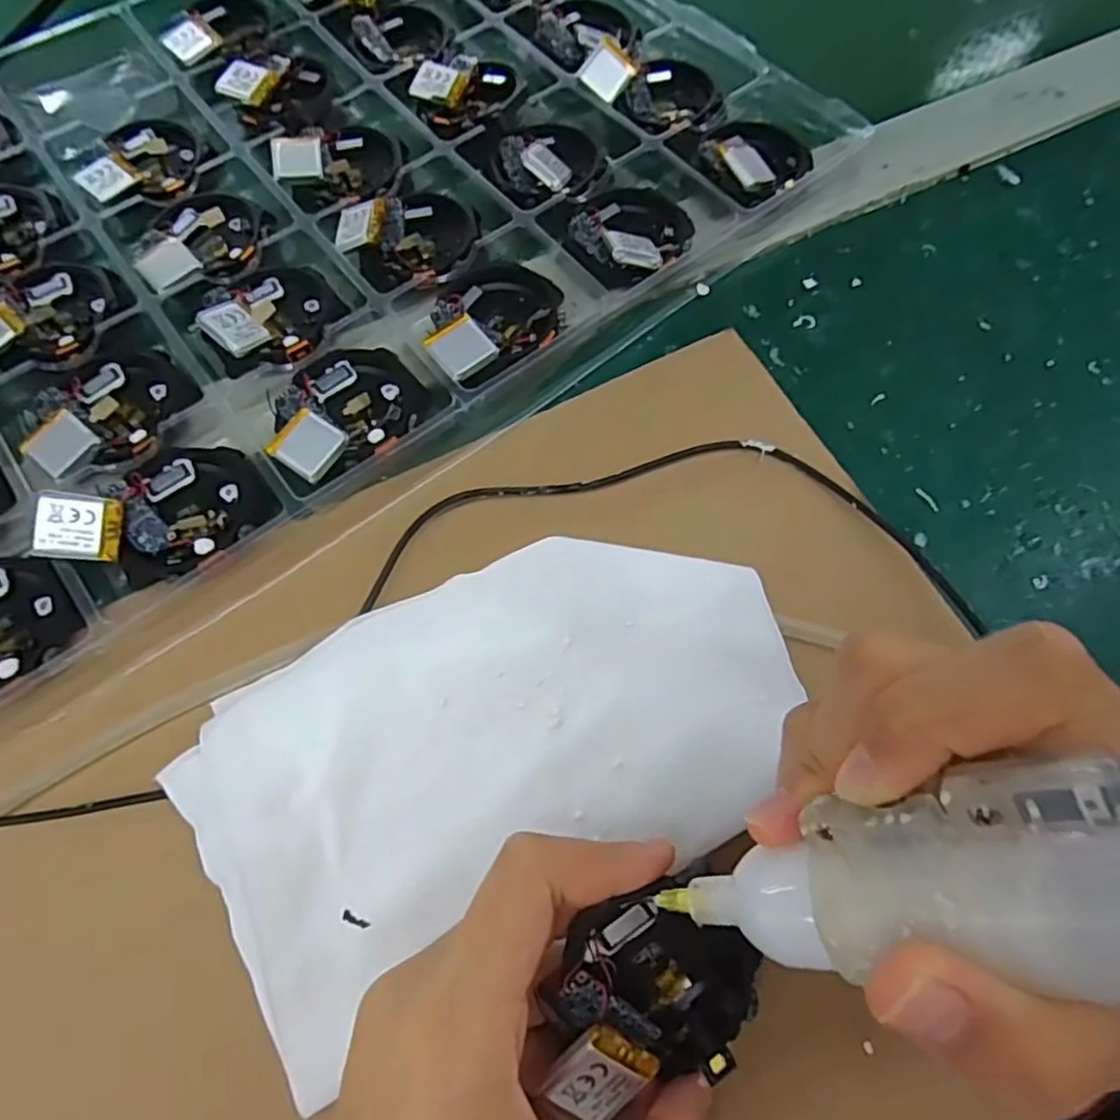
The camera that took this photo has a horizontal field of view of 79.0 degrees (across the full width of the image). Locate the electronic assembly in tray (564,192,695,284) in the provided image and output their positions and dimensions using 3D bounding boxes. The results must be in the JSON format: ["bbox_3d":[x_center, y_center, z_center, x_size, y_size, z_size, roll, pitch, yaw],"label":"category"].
[{"bbox_3d":[0.029,-0.137,0.285,0.046,0.020,0.049,0,70,0],"label":"electronic assembly in tray"}]

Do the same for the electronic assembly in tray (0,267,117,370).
[{"bbox_3d":[-0.206,-0.096,0.275,0.049,0.016,0.053,0,70,0],"label":"electronic assembly in tray"}]

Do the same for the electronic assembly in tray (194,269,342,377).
[{"bbox_3d":[-0.114,-0.098,0.267,0.049,0.013,0.058,-16,71,-6],"label":"electronic assembly in tray"}]

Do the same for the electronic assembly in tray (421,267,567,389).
[{"bbox_3d":[-0.028,-0.098,0.272,0.061,0.015,0.049,-37,74,-13],"label":"electronic assembly in tray"}]

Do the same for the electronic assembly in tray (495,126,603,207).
[{"bbox_3d":[-0.005,-0.179,0.304,0.047,0.016,0.049,0,70,0],"label":"electronic assembly in tray"}]

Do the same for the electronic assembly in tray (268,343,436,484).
[{"bbox_3d":[-0.081,-0.057,0.256,0.050,0.015,0.059,43,75,14],"label":"electronic assembly in tray"}]

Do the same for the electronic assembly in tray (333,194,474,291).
[{"bbox_3d":[-0.063,-0.138,0.285,0.054,0.012,0.053,0,70,0],"label":"electronic assembly in tray"}]

